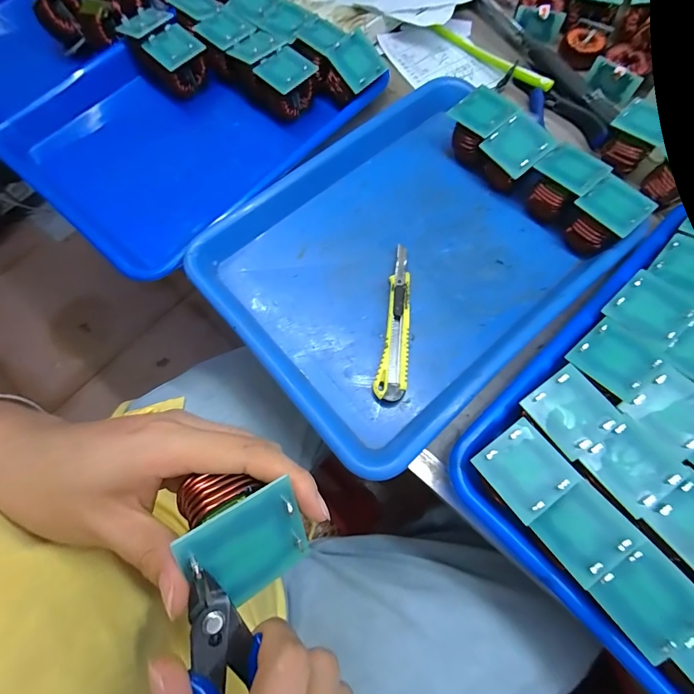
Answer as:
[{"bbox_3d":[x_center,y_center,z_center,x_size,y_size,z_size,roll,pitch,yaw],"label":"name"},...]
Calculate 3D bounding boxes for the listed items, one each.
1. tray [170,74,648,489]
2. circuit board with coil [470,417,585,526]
[{"bbox_3d":[0.049,-0.079,0.328,0.302,0.033,0.242,-39,74,-13],"label":"tray"},{"bbox_3d":[0.109,0.076,0.231,0.047,0.005,0.047,-38,68,-3],"label":"circuit board with coil"}]

